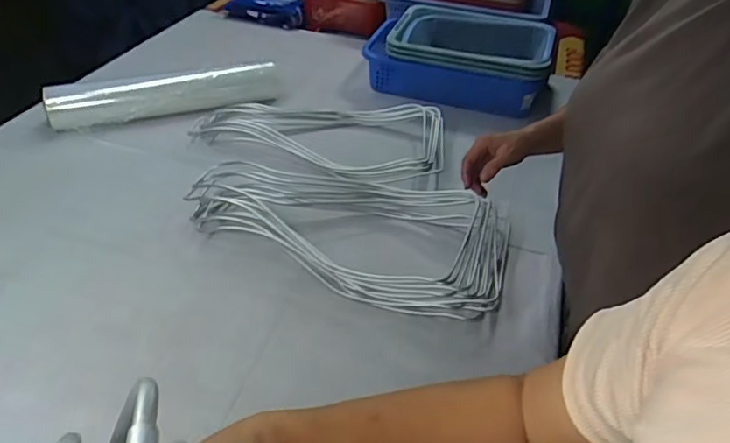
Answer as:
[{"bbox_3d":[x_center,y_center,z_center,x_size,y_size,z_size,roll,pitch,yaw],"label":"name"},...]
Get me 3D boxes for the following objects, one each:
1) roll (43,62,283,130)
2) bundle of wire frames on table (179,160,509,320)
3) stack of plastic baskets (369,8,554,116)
[{"bbox_3d":[-0.443,-0.300,1.300,0.517,0.071,0.077,-17,44,-25],"label":"roll"},{"bbox_3d":[-0.025,-0.001,1.008,0.561,0.063,0.304,20,41,18],"label":"bundle of wire frames on table"},{"bbox_3d":[0.260,-0.472,1.560,0.453,0.135,0.395,11,39,8],"label":"stack of plastic baskets"}]

